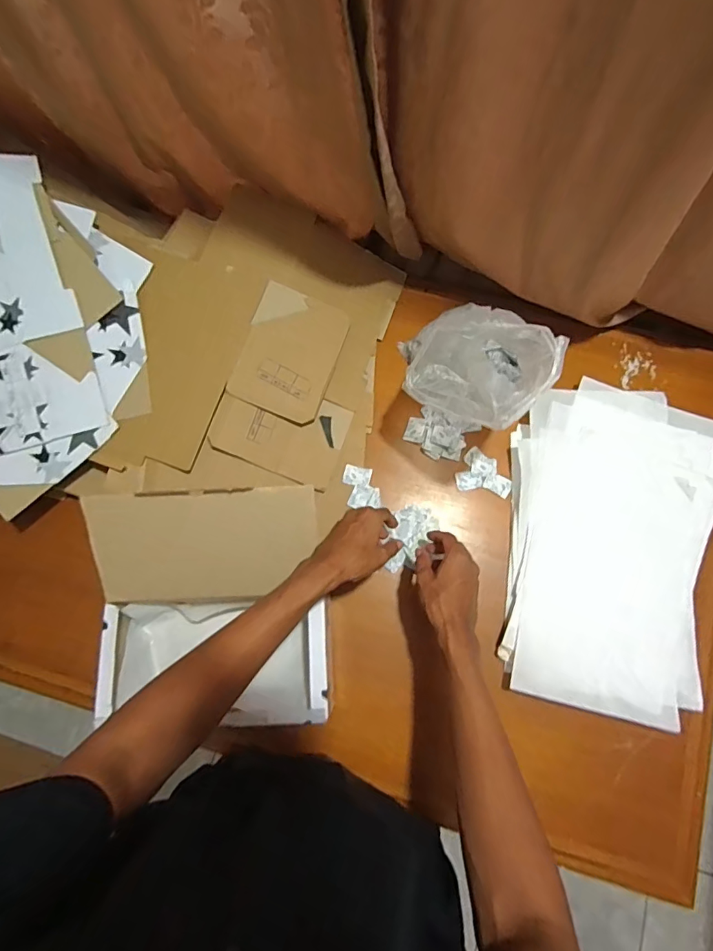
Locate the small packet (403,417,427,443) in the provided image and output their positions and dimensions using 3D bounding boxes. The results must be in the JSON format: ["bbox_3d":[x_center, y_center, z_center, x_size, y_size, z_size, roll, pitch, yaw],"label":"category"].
[{"bbox_3d":[0.094,-0.071,0.742,0.033,0.004,0.041,13,80,25],"label":"small packet"}]

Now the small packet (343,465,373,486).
[{"bbox_3d":[0.002,0.001,0.726,0.041,0.008,0.029,9,78,3],"label":"small packet"}]

